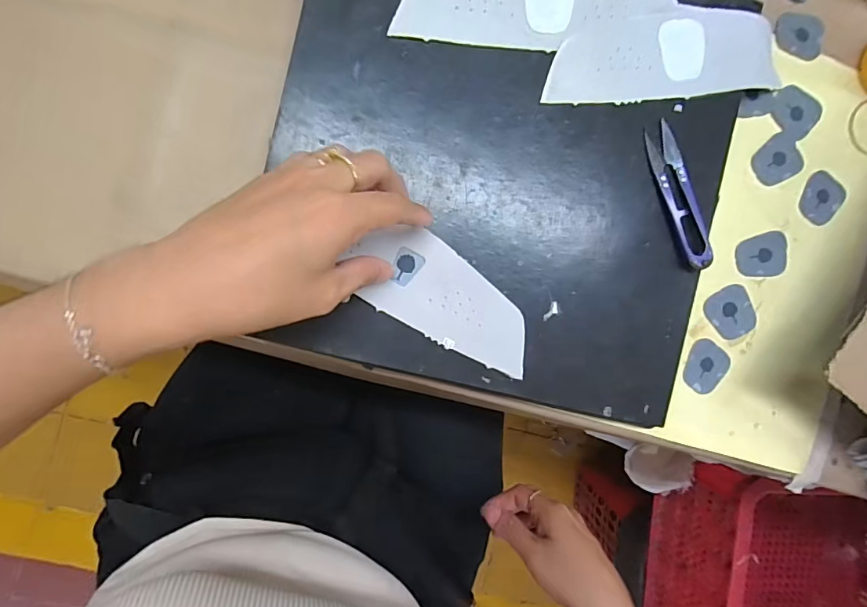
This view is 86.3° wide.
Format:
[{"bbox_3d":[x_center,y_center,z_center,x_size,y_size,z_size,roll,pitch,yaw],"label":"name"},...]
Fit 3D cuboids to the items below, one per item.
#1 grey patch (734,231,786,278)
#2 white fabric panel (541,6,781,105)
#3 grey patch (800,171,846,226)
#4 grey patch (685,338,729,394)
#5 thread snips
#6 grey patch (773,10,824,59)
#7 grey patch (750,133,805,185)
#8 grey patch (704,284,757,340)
[{"bbox_3d":[0.248,-0.037,0.350,0.036,0.004,0.032,-5,92,6],"label":"grey patch"},{"bbox_3d":[0.161,-0.167,0.316,0.179,0.015,0.056,-9,95,-8],"label":"white fabric panel"},{"bbox_3d":[0.299,-0.081,0.357,0.029,0.008,0.036,27,88,-8],"label":"grey patch"},{"bbox_3d":[0.207,0.048,0.349,0.036,0.005,0.039,17,89,-8],"label":"grey patch"},{"bbox_3d":[0.166,-0.072,0.313,0.021,0.011,0.100,-19,94,-7],"label":"thread snips"},{"bbox_3d":[0.277,-0.205,0.352,0.037,0.006,0.037,6,83,-3],"label":"grey patch"},{"bbox_3d":[0.260,-0.109,0.351,0.038,0.006,0.033,-28,95,-6],"label":"grey patch"},{"bbox_3d":[0.226,0.007,0.349,0.033,0.008,0.036,-37,96,-5],"label":"grey patch"}]

